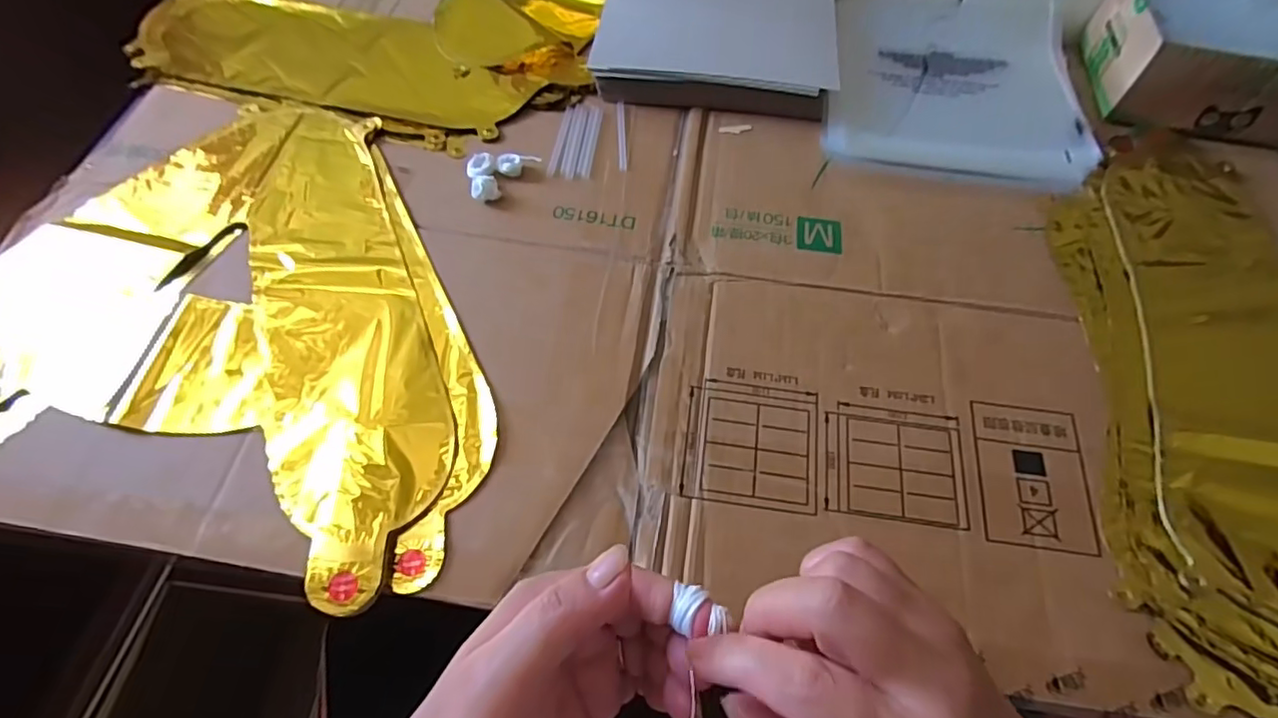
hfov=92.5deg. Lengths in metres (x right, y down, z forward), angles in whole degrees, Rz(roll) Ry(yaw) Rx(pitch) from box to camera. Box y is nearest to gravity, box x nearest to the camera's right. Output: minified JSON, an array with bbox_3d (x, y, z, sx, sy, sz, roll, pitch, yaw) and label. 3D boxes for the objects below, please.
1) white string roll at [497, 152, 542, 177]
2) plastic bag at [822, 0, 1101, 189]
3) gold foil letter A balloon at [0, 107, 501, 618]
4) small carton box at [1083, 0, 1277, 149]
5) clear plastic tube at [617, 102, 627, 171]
[{"bbox_3d":[-0.094,-0.152,0.482,0.032,0.014,0.013,-3,60,-3],"label":"white string roll"},{"bbox_3d":[0.279,-0.253,0.545,0.210,0.019,0.230,10,61,4],"label":"plastic bag"},{"bbox_3d":[-0.280,-0.047,0.422,0.403,0.009,0.341,9,61,4],"label":"gold foil letter A balloon"},{"bbox_3d":[0.500,-0.262,0.522,0.180,0.068,0.136,14,61,7],"label":"small carton box"},{"bbox_3d":[-0.014,-0.188,0.514,0.007,0.004,0.082,-1,60,-2],"label":"clear plastic tube"}]

